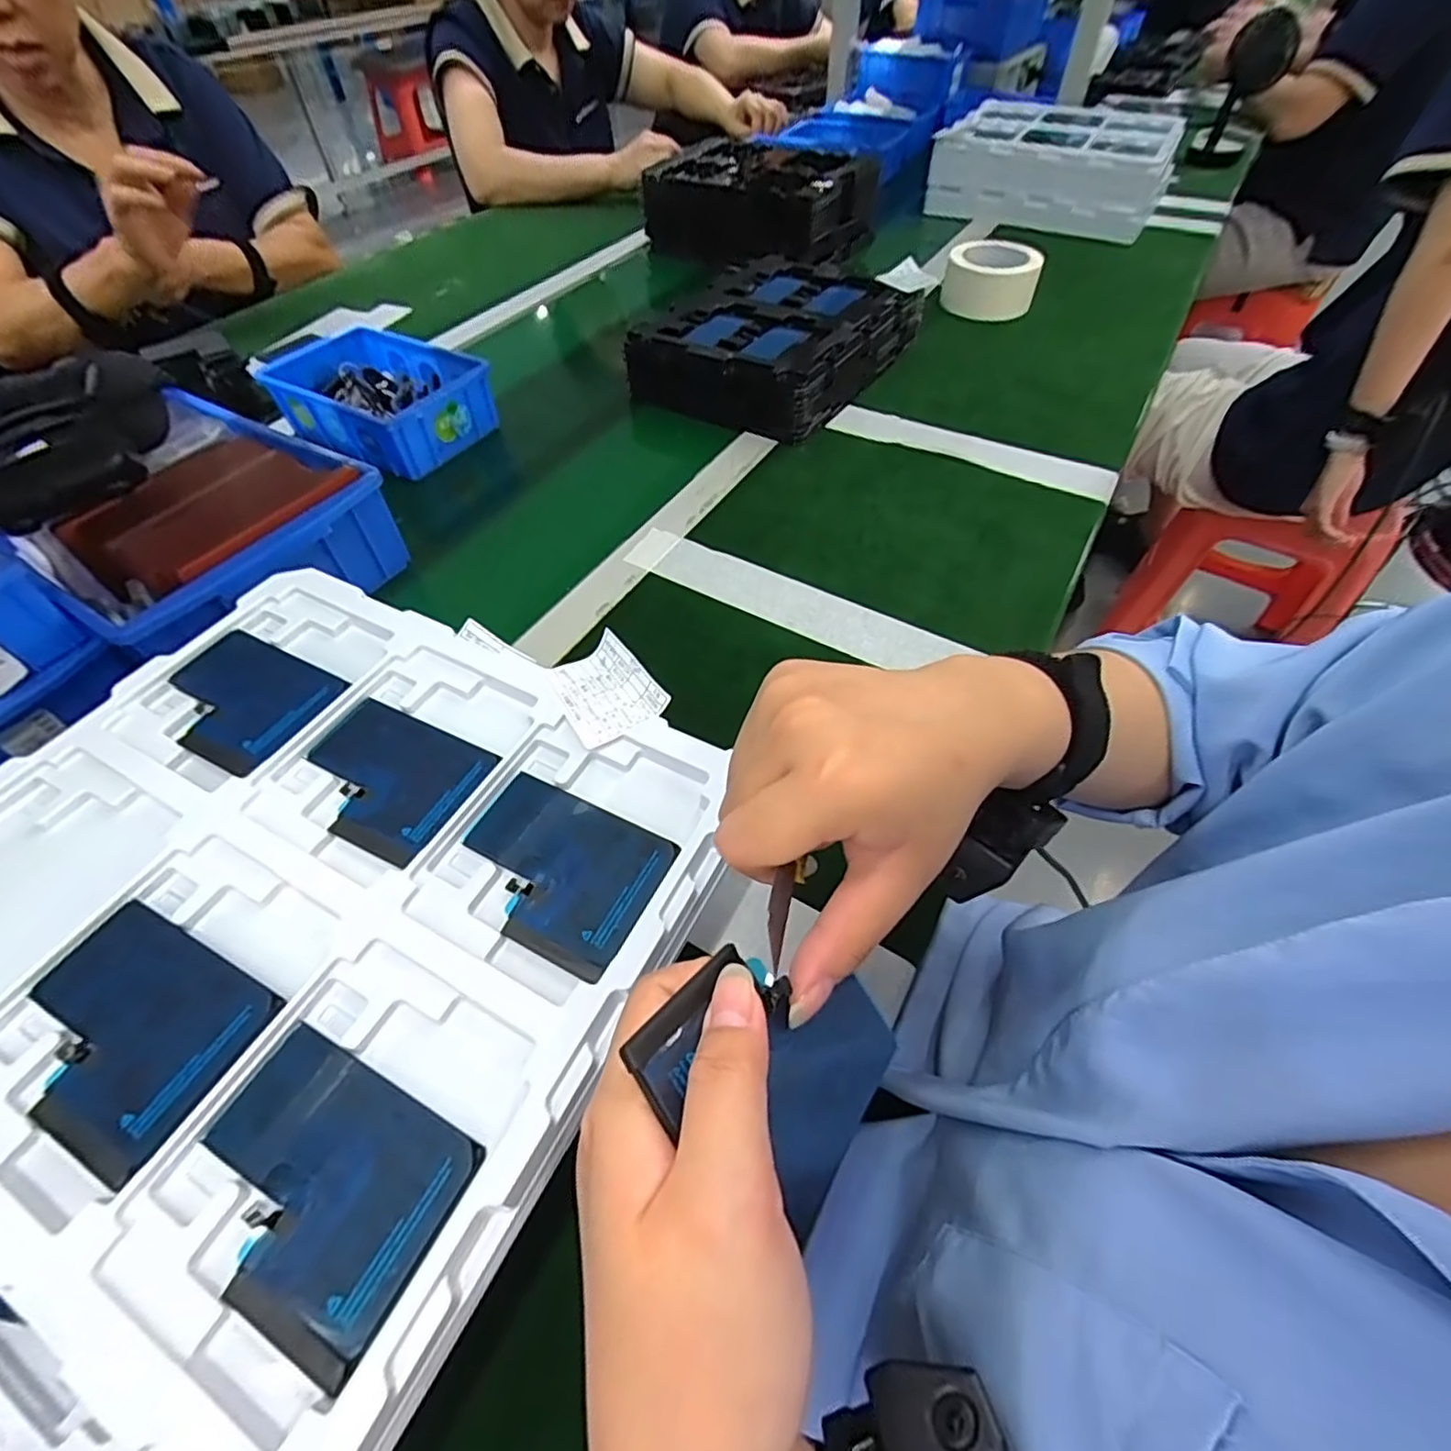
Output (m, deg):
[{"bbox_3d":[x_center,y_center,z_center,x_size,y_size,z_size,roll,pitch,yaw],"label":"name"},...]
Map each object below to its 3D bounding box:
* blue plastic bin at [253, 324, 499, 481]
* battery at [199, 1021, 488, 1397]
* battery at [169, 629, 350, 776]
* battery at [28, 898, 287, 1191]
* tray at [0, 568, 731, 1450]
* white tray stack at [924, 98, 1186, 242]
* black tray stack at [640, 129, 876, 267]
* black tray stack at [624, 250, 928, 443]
[{"bbox_3d":[-0.344,-0.331,0.661,0.203,0.057,0.133,25,57,18],"label":"blue plastic bin"},{"bbox_3d":[-0.136,0.153,0.220,0.090,0.005,0.067,23,57,16],"label":"battery"},{"bbox_3d":[-0.255,-0.016,0.343,0.092,0.004,0.068,22,56,15],"label":"battery"},{"bbox_3d":[-0.223,0.112,0.245,0.089,0.005,0.066,23,57,16],"label":"battery"},{"bbox_3d":[-0.193,0.081,0.283,0.320,0.033,0.307,23,57,16],"label":"tray"},{"bbox_3d":[0.532,-0.896,1.053,0.326,0.113,0.327,27,58,18],"label":"white tray stack"},{"bbox_3d":[0.059,-0.777,0.976,0.269,0.100,0.226,29,58,21],"label":"black tray stack"},{"bbox_3d":[0.057,-0.425,0.724,0.235,0.063,0.264,26,57,19],"label":"black tray stack"}]

